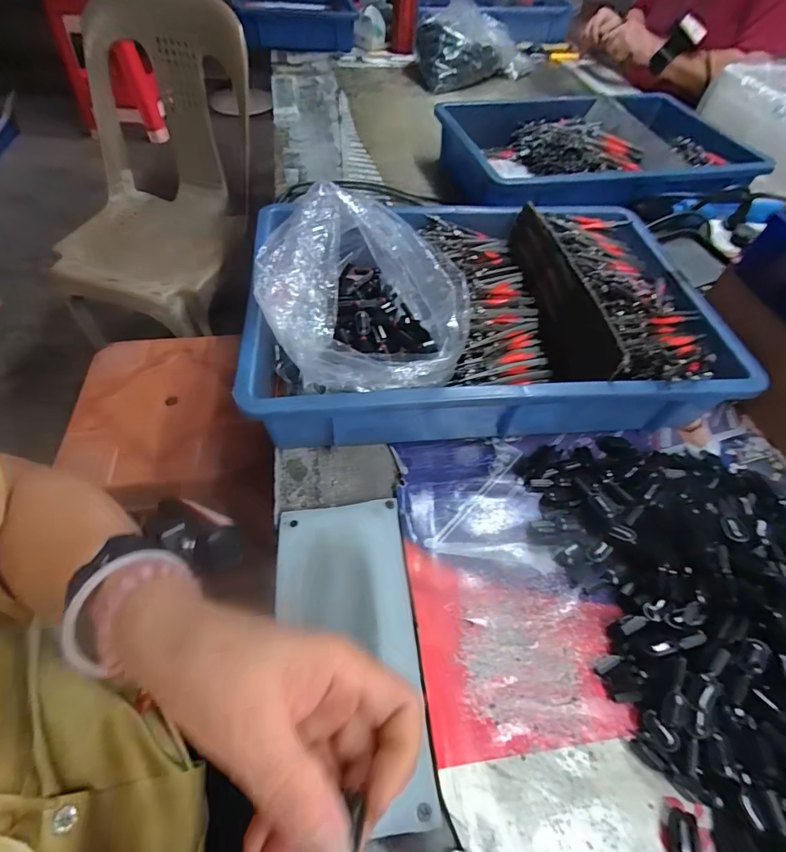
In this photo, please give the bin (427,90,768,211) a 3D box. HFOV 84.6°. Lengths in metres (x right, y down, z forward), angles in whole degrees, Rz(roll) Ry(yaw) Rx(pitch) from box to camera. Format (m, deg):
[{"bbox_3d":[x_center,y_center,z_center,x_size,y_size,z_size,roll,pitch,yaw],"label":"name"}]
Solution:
[{"bbox_3d":[0.301,-0.412,0.673,0.414,0.079,0.347,-10,56,-10],"label":"bin"}]

